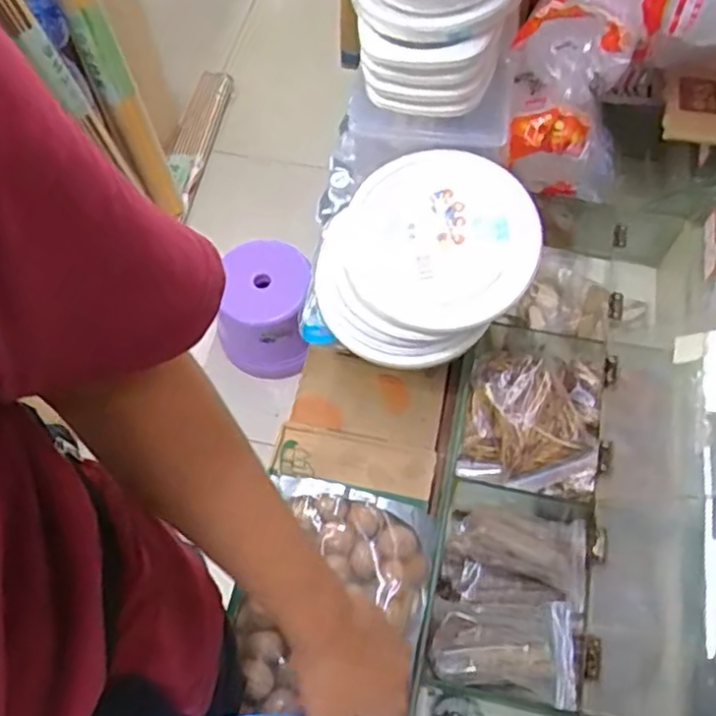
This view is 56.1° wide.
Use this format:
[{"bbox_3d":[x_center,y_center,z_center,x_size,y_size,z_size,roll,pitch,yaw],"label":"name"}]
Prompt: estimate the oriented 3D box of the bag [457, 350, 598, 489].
[{"bbox_3d":[0.195,0.071,0.778,0.134,0.083,0.153,10,64,6],"label":"bag"}]

